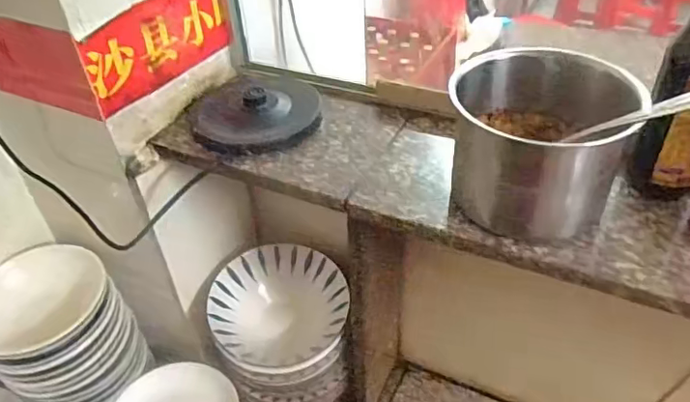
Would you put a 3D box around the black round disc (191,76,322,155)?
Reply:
[{"bbox_3d":[-0.106,-0.108,0.658,0.151,0.033,0.151,-2,39,2],"label":"black round disc"}]

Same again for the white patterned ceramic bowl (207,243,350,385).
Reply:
[{"bbox_3d":[-0.091,0.164,0.775,0.174,0.093,0.191,-2,39,2],"label":"white patterned ceramic bowl"}]

